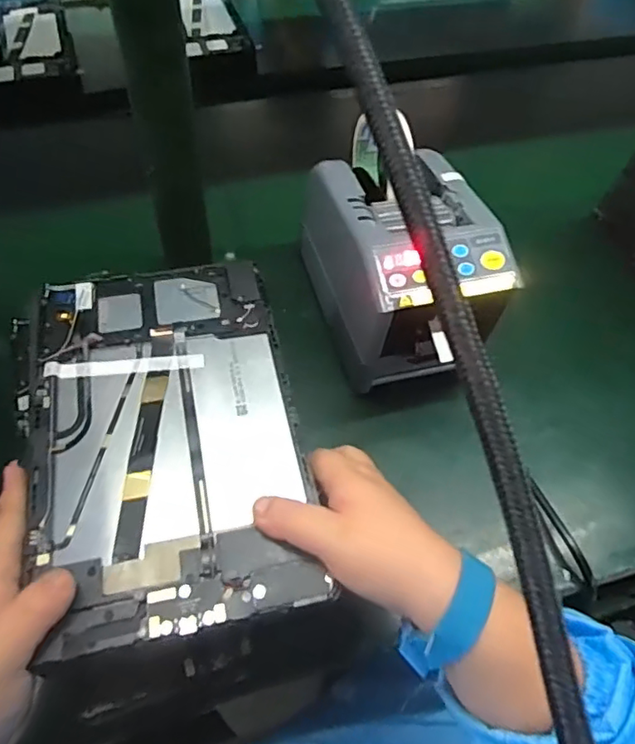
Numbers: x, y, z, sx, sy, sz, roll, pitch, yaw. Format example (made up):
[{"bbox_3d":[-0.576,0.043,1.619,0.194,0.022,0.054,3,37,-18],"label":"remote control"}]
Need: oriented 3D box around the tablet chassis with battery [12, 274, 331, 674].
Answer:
[{"bbox_3d":[-0.087,0.029,0.339,0.153,0.008,0.234,-12,55,-11],"label":"tablet chassis with battery"}]

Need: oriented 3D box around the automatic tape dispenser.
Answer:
[{"bbox_3d":[0.063,-0.089,0.470,0.117,0.141,0.216,-11,55,-11],"label":"automatic tape dispenser"}]

